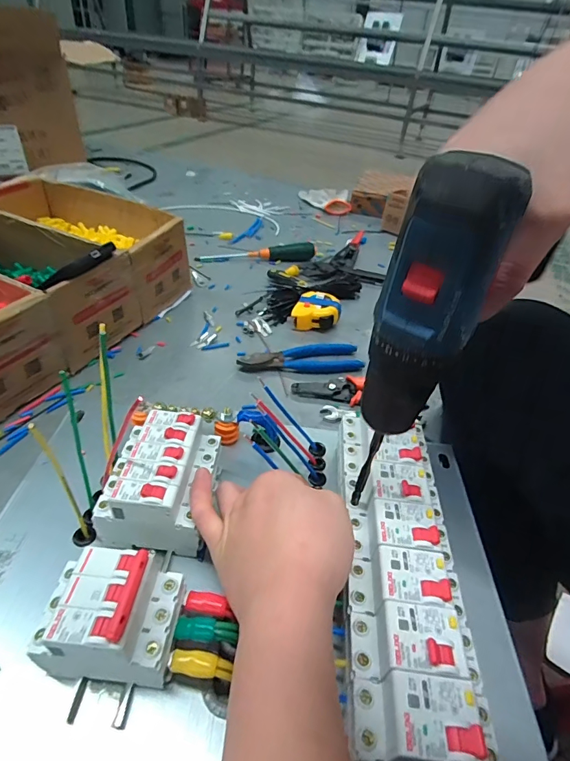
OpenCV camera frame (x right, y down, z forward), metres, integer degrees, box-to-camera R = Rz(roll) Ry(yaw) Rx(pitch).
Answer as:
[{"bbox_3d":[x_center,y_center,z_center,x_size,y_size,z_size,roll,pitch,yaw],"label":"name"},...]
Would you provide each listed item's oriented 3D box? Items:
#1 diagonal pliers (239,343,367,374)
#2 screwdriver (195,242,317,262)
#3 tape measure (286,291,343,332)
[{"bbox_3d":[0.022,-0.029,0.555,0.160,0.018,0.051,0,40,-8],"label":"diagonal pliers"},{"bbox_3d":[-0.049,-0.246,0.804,0.233,0.028,0.029,-4,41,-13],"label":"screwdriver"},{"bbox_3d":[0.048,-0.103,0.636,0.075,0.038,0.064,10,40,3],"label":"tape measure"}]

